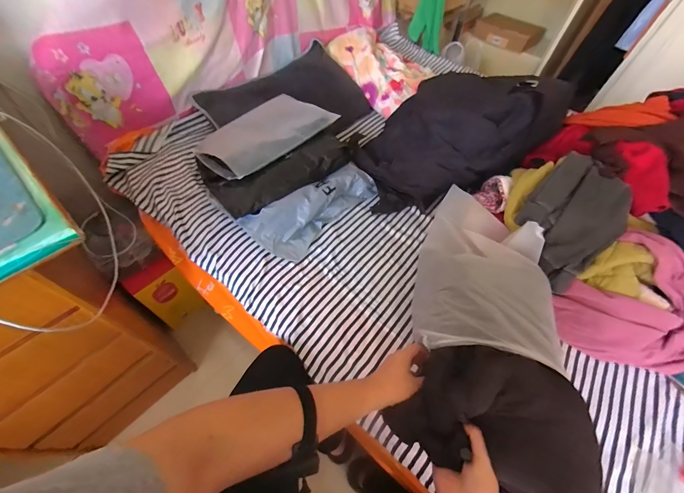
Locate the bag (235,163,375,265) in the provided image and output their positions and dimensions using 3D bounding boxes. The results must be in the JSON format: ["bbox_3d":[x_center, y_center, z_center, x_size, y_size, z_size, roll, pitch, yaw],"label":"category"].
[{"bbox_3d":[-0.061,-0.094,0.846,0.427,0.106,0.181,-25,60,-22],"label":"bag"}]

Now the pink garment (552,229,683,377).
[{"bbox_3d":[0.720,0.166,0.611,0.408,0.195,0.211,28,58,15],"label":"pink garment"}]

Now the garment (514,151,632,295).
[{"bbox_3d":[0.551,-0.075,0.700,0.188,0.148,0.263,38,61,21],"label":"garment"}]

